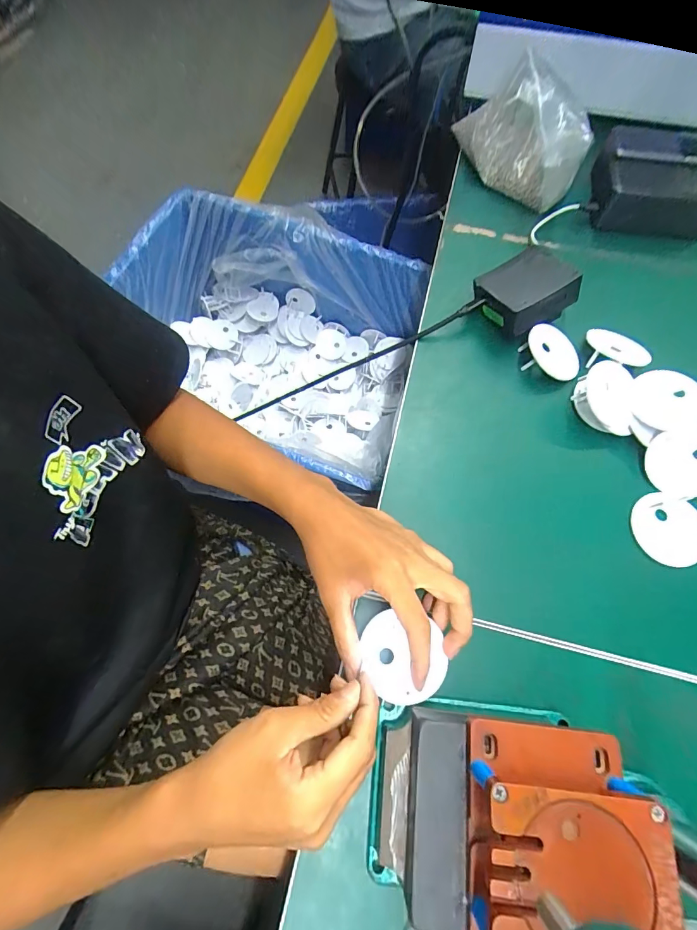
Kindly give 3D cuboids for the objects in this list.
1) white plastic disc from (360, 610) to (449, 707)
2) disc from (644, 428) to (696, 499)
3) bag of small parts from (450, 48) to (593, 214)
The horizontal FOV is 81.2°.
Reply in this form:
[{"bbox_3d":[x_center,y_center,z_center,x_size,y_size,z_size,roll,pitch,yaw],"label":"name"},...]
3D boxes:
[{"bbox_3d":[0.039,0.140,0.293,0.061,0.009,0.056,1,69,-1],"label":"white plastic disc"},{"bbox_3d":[0.301,-0.002,0.360,0.071,0.004,0.057,-8,82,1],"label":"disc"},{"bbox_3d":[0.190,-0.378,0.471,0.054,0.116,0.181,-32,73,-13],"label":"bag of small parts"}]

